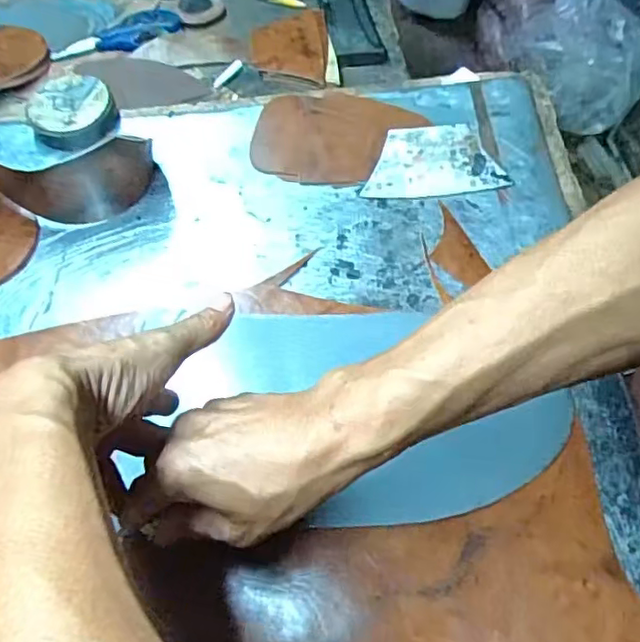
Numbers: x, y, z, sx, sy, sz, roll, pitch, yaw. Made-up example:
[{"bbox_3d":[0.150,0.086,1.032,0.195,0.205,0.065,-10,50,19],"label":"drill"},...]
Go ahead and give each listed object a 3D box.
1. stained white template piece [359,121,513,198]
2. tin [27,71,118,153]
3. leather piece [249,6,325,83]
[{"bbox_3d":[0.095,-0.139,0.532,0.116,0.005,0.072,-6,69,2],"label":"stained white template piece"},{"bbox_3d":[-0.230,-0.193,0.581,0.078,0.041,0.070,-16,59,-7],"label":"tin"},{"bbox_3d":[-0.033,-0.298,0.663,0.078,0.014,0.118,0,57,2],"label":"leather piece"}]

